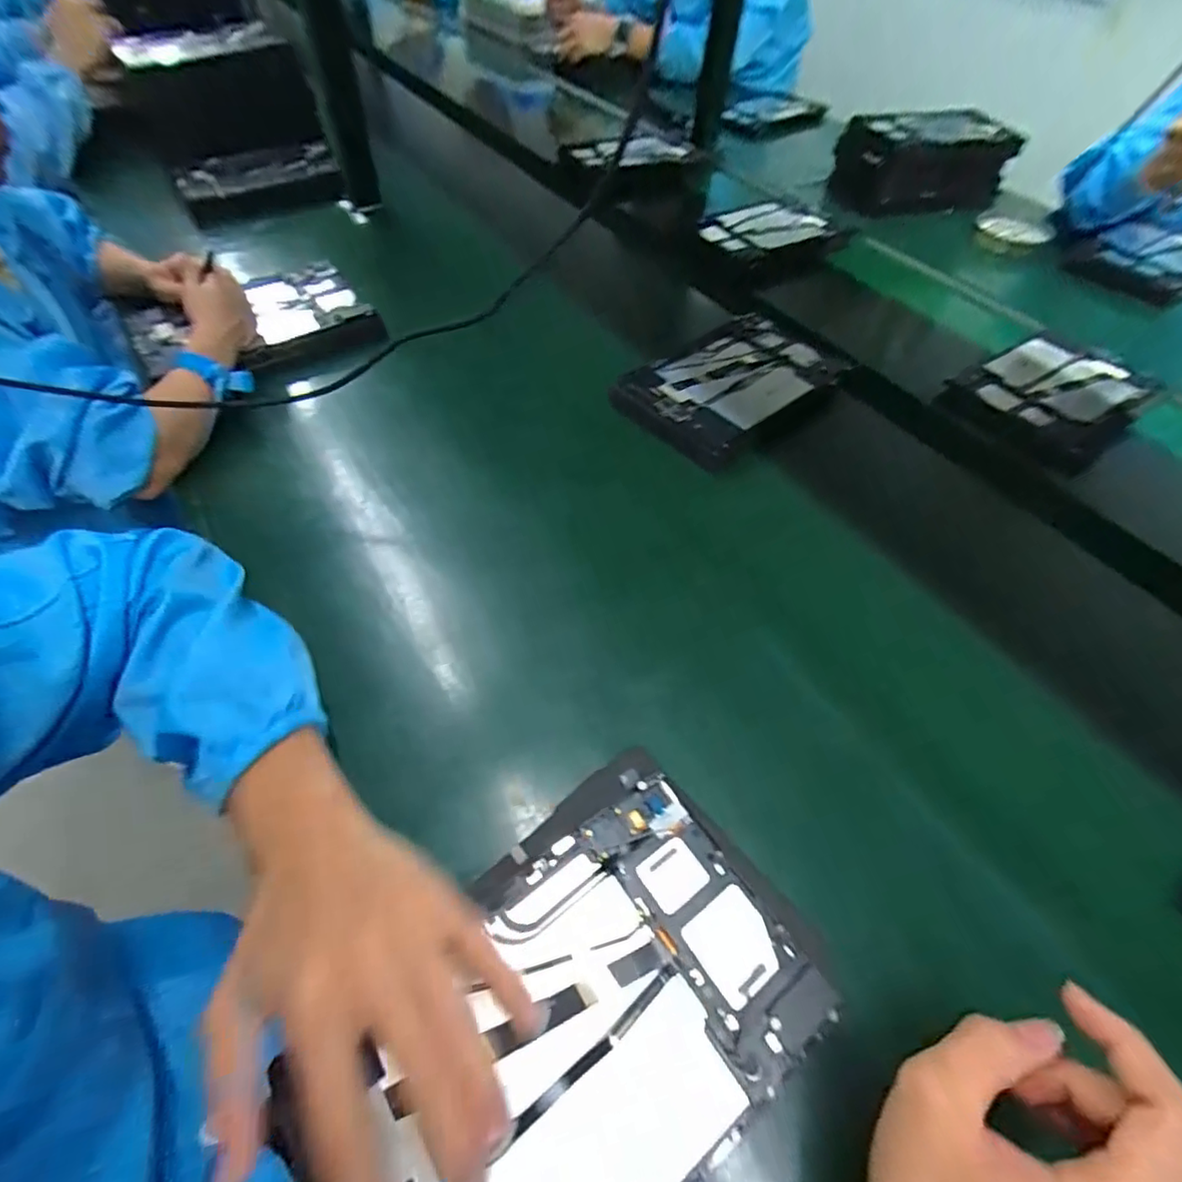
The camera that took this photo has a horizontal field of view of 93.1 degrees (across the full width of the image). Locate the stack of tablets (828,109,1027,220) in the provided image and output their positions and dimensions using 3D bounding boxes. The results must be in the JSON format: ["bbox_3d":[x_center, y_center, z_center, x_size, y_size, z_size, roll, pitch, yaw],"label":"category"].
[{"bbox_3d":[0.570,-0.725,0.950,0.268,0.097,0.158,-6,54,-7],"label":"stack of tablets"}]

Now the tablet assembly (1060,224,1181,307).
[{"bbox_3d":[0.857,-0.506,0.859,0.202,0.039,0.160,-27,59,-20],"label":"tablet assembly"}]

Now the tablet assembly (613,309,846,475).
[{"bbox_3d":[0.149,-0.232,0.610,0.270,0.026,0.153,-36,63,-25],"label":"tablet assembly"}]

